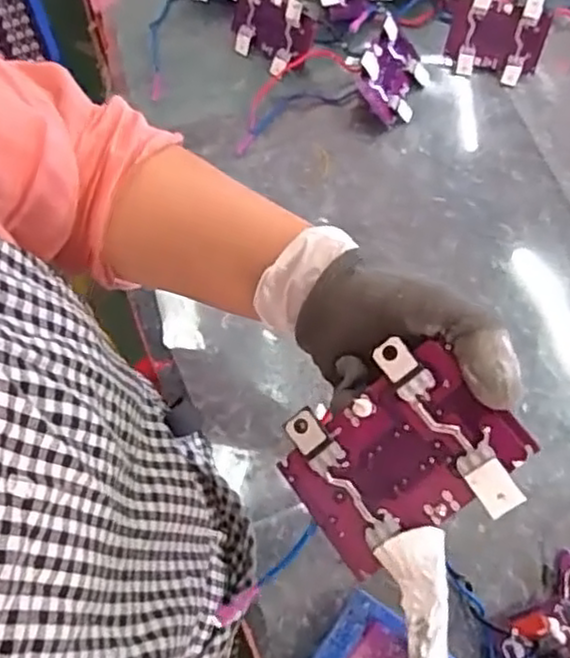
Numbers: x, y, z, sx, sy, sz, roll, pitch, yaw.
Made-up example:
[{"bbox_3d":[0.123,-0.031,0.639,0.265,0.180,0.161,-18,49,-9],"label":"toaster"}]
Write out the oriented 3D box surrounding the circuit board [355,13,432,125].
[{"bbox_3d":[0.110,-0.266,0.739,0.024,0.083,0.080,14,67,48],"label":"circuit board"}]

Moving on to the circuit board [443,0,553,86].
[{"bbox_3d":[0.223,-0.307,0.741,0.097,0.086,0.015,13,34,4],"label":"circuit board"}]

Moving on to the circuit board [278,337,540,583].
[{"bbox_3d":[0.049,0.056,0.308,0.095,0.007,0.078,-38,75,13],"label":"circuit board"}]

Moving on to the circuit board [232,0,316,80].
[{"bbox_3d":[-0.015,-0.319,0.754,0.093,0.083,0.016,34,50,13],"label":"circuit board"}]

